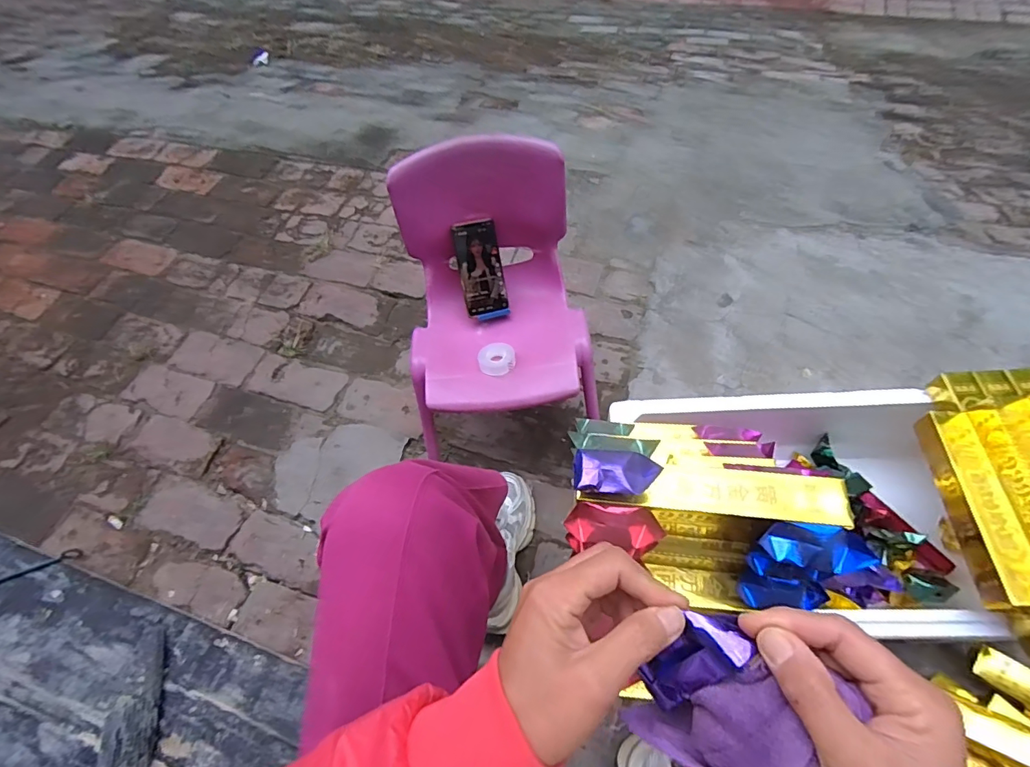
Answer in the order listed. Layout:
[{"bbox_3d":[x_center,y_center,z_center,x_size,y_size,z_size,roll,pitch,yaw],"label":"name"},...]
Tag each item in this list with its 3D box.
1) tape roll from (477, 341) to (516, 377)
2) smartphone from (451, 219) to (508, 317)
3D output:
[{"bbox_3d":[-0.029,-0.040,0.764,0.058,0.022,0.055,-3,59,5],"label":"tape roll"},{"bbox_3d":[-0.059,-0.199,0.817,0.069,0.154,0.010,-10,14,-4],"label":"smartphone"}]

